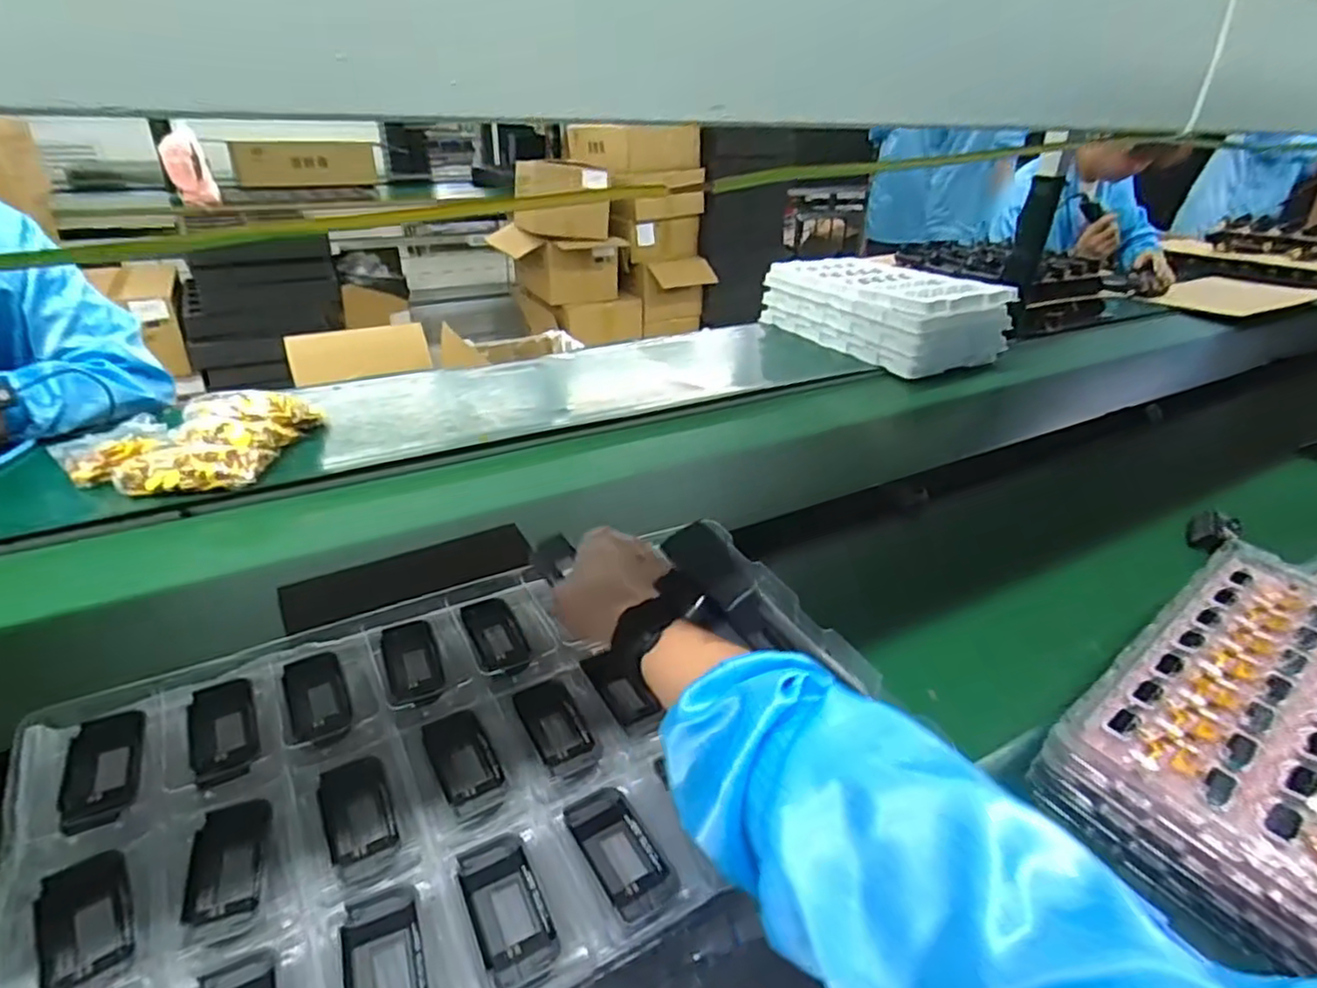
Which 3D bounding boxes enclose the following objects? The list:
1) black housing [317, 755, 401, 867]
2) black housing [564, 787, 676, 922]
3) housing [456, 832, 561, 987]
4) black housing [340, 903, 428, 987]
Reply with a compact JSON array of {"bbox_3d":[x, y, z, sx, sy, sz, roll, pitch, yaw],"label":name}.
[{"bbox_3d":[-0.177,0.185,0.406,0.037,0.011,0.065,-14,34,-26],"label":"black housing"},{"bbox_3d":[-0.021,0.201,0.393,0.039,0.010,0.075,-16,35,-29],"label":"black housing"},{"bbox_3d":[-0.074,0.203,0.341,0.034,0.005,0.069,-14,34,-26],"label":"housing"},{"bbox_3d":[-0.125,0.216,0.313,0.034,0.007,0.048,-11,33,-22],"label":"black housing"}]

